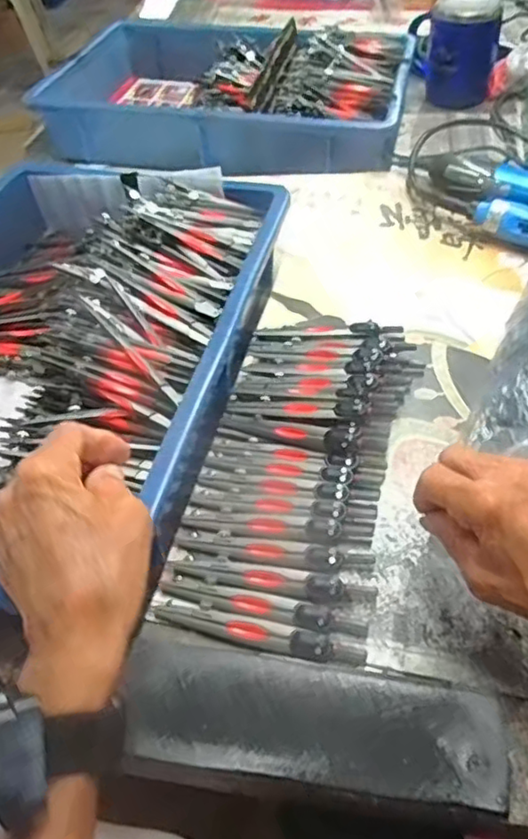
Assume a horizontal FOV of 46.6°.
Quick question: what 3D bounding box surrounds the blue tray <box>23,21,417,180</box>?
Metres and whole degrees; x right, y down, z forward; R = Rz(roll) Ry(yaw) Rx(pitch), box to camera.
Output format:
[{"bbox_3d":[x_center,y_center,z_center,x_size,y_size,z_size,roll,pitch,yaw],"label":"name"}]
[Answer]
[{"bbox_3d":[-0.038,-0.421,0.779,0.421,0.090,0.296,8,50,10],"label":"blue tray"}]

